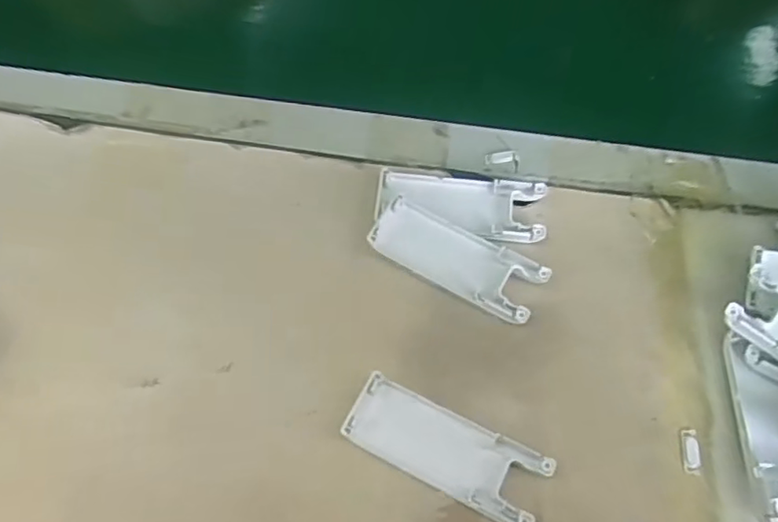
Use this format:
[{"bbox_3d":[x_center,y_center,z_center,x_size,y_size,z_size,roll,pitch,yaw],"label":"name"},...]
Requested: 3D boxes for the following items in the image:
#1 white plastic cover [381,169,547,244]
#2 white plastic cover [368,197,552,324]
[{"bbox_3d":[0.045,-0.035,0.391,0.103,0.013,0.043,7,61,1],"label":"white plastic cover"},{"bbox_3d":[0.040,-0.001,0.371,0.102,0.013,0.040,28,63,11],"label":"white plastic cover"}]

